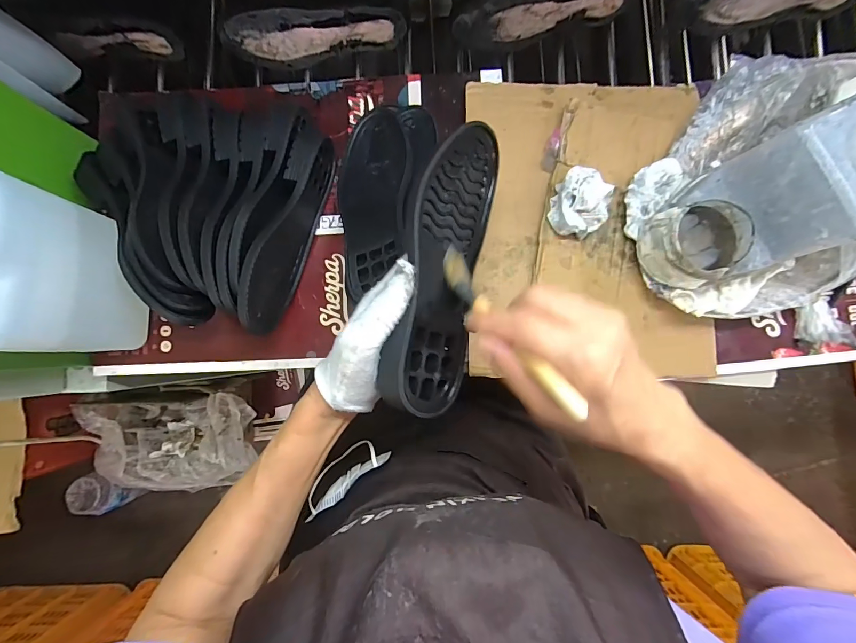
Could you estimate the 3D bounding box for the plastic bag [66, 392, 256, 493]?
[{"bbox_3d":[-0.644,0.304,0.980,0.353,0.177,0.233,-3,86,1],"label":"plastic bag"}]

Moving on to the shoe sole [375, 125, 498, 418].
[{"bbox_3d":[0.009,-0.044,0.288,0.033,0.076,0.218,-1,71,41],"label":"shoe sole"}]

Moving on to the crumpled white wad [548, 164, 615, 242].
[{"bbox_3d":[0.153,-0.118,0.387,0.055,0.036,0.063,5,86,1],"label":"crumpled white wad"}]

